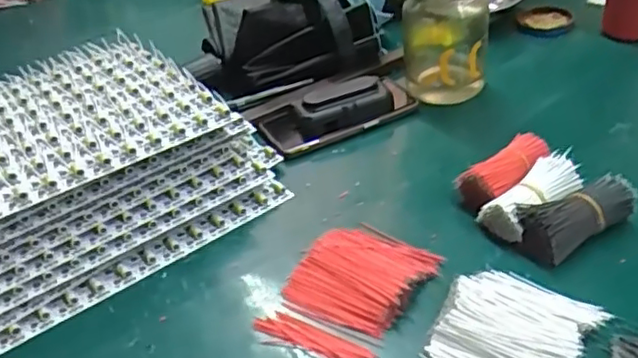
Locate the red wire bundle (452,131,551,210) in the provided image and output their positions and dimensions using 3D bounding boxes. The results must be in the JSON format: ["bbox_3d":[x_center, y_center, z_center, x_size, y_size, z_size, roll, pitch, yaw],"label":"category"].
[{"bbox_3d":[0.166,-0.005,0.560,0.094,0.035,0.043,-26,39,-24],"label":"red wire bundle"}]

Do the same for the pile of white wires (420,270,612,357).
[{"bbox_3d":[0.132,0.100,0.432,0.091,0.021,0.106,24,46,37],"label":"pile of white wires"}]

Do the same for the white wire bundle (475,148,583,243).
[{"bbox_3d":[0.177,0.011,0.523,0.091,0.024,0.042,-35,42,-15],"label":"white wire bundle"}]

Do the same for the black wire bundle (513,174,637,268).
[{"bbox_3d":[0.203,0.030,0.502,0.095,0.038,0.042,-21,37,-18],"label":"black wire bundle"}]

